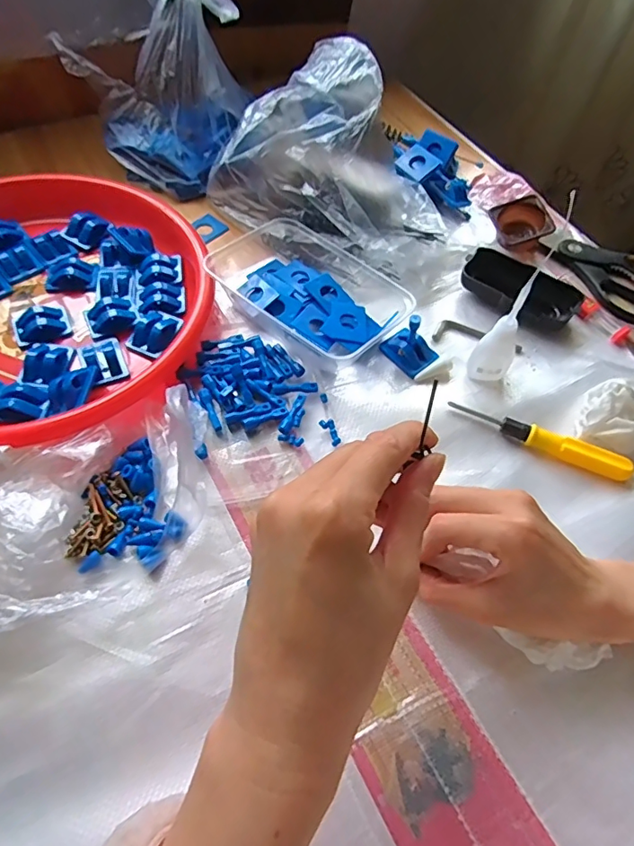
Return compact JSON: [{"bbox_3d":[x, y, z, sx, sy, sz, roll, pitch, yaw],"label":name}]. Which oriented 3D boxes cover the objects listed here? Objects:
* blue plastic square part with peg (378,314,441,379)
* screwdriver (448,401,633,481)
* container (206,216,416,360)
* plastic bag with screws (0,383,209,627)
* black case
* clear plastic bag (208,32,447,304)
[{"bbox_3d":[0.081,-0.072,0.429,0.029,0.042,0.043,-34,66,-22],"label":"blue plastic square part with peg"},{"bbox_3d":[0.174,0.012,0.402,0.139,0.015,0.018,22,59,9],"label":"screwdriver"},{"bbox_3d":[-0.018,-0.134,0.466,0.203,0.034,0.103,34,62,16],"label":"container"},{"bbox_3d":[-0.154,0.052,0.344,0.179,0.041,0.126,-21,62,-16],"label":"plastic bag with screws"},{"bbox_3d":[0.188,-0.124,0.478,0.104,0.024,0.051,34,62,16],"label":"black case"},{"bbox_3d":[0.029,-0.249,0.481,0.241,0.130,0.132,26,60,12],"label":"clear plastic bag"}]

